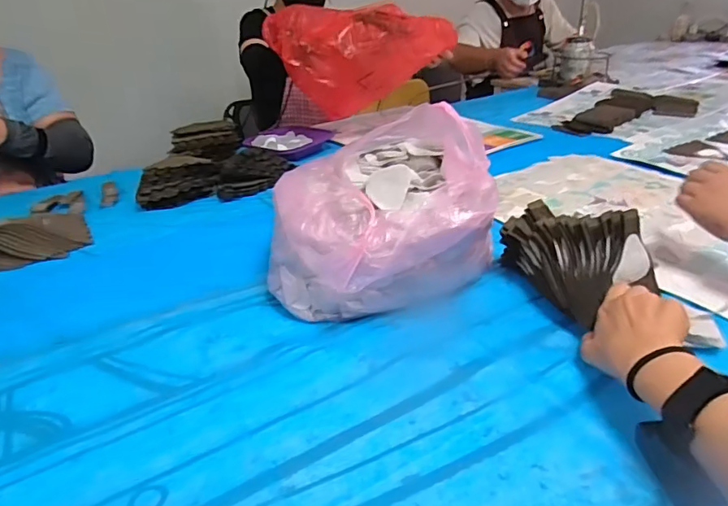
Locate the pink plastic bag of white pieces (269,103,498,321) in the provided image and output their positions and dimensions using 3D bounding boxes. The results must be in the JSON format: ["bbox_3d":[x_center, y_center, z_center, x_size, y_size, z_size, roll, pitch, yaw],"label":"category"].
[{"bbox_3d":[0.036,-0.050,0.674,0.267,0.178,0.300,7,30,20],"label":"pink plastic bag of white pieces"}]

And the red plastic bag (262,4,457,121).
[{"bbox_3d":[-0.006,-0.479,1.255,0.406,0.244,0.178,-12,29,-15],"label":"red plastic bag"}]

